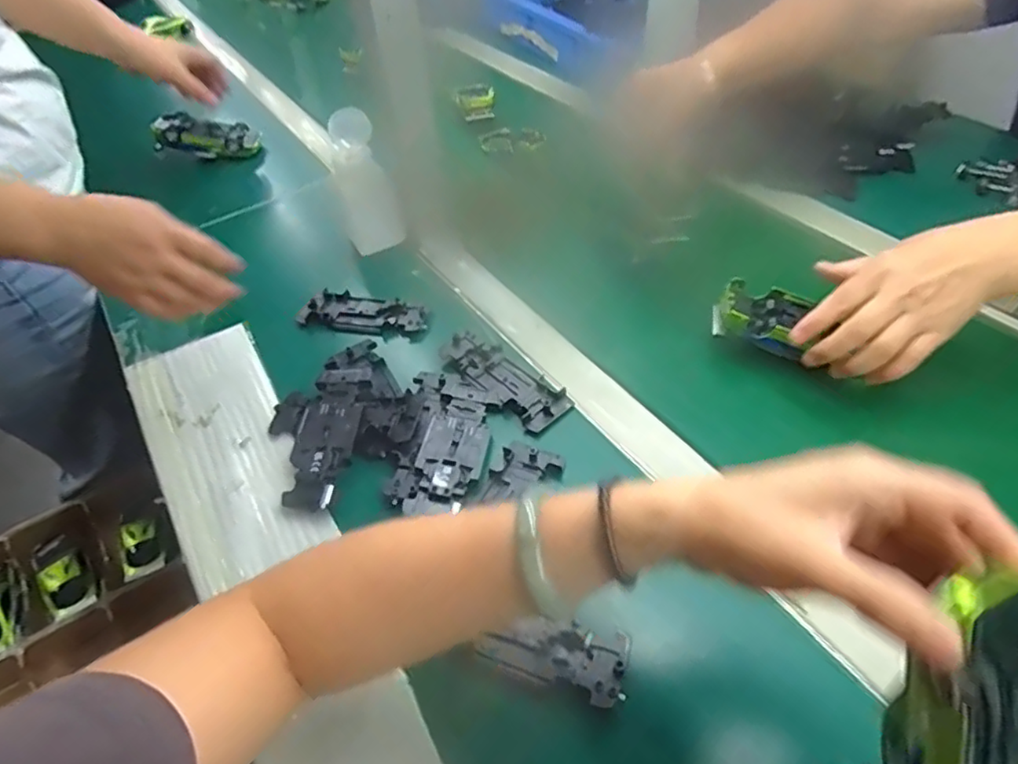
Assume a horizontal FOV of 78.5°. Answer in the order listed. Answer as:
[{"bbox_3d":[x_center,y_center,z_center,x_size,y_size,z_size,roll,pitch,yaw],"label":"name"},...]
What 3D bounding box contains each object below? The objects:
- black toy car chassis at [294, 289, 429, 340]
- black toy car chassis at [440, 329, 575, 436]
[{"bbox_3d":[-0.139,-0.066,0.600,0.120,0.017,0.044,9,48,13],"label":"black toy car chassis"},{"bbox_3d":[-0.007,-0.003,0.525,0.125,0.011,0.046,34,58,31],"label":"black toy car chassis"}]

